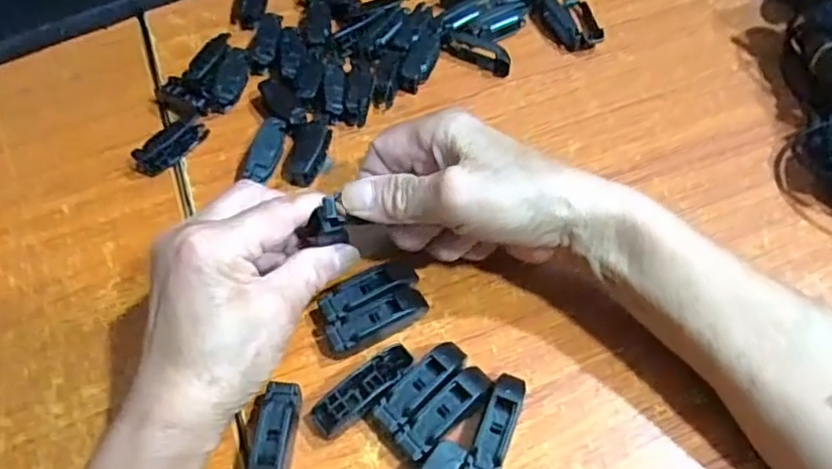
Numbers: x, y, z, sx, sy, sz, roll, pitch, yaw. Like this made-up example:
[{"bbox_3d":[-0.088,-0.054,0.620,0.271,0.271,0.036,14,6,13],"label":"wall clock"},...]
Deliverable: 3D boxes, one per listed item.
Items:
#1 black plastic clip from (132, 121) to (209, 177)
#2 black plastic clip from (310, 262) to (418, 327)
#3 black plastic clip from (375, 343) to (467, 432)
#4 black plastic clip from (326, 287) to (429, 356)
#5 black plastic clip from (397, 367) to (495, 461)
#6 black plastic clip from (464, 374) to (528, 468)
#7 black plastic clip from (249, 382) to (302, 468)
[{"bbox_3d":[-0.159,-0.057,0.402,0.018,0.015,0.049,37,66,22],"label":"black plastic clip"},{"bbox_3d":[-0.028,0.032,0.337,0.059,0.015,0.019,-26,60,-13],"label":"black plastic clip"},{"bbox_3d":[0.004,0.075,0.309,0.018,0.016,0.055,39,67,24],"label":"black plastic clip"},{"bbox_3d":[-0.019,0.047,0.328,0.055,0.015,0.020,-26,60,-13],"label":"black plastic clip"},{"bbox_3d":[0.016,0.087,0.301,0.055,0.015,0.018,-41,65,-21],"label":"black plastic clip"},{"bbox_3d":[0.039,0.093,0.296,0.017,0.017,0.059,18,60,13],"label":"black plastic clip"},{"bbox_3d":[-0.068,0.099,0.295,0.015,0.018,0.056,3,58,5],"label":"black plastic clip"}]

